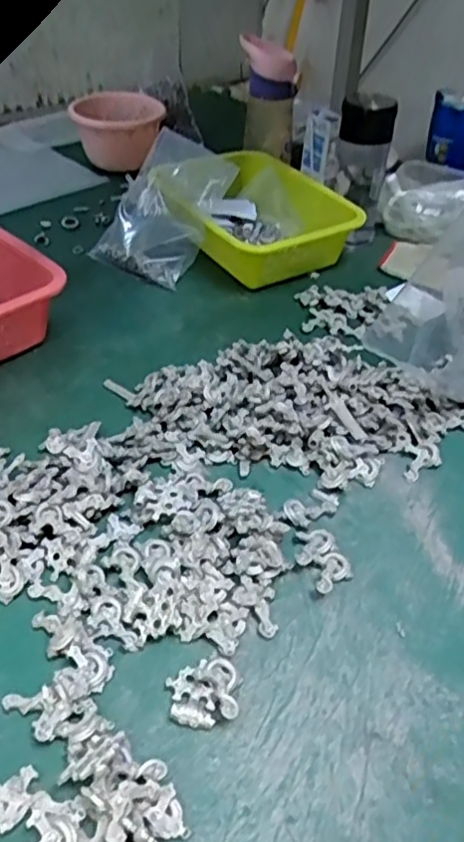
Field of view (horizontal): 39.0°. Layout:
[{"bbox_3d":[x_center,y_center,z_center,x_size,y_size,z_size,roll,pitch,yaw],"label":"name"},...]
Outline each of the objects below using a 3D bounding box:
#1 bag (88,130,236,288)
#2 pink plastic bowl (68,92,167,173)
[{"bbox_3d":[-0.095,-0.275,0.848,0.182,0.184,0.060,34,10,33],"label":"bag"},{"bbox_3d":[-0.177,-0.453,1.037,0.148,0.089,0.121,-3,42,-8],"label":"pink plastic bowl"}]

